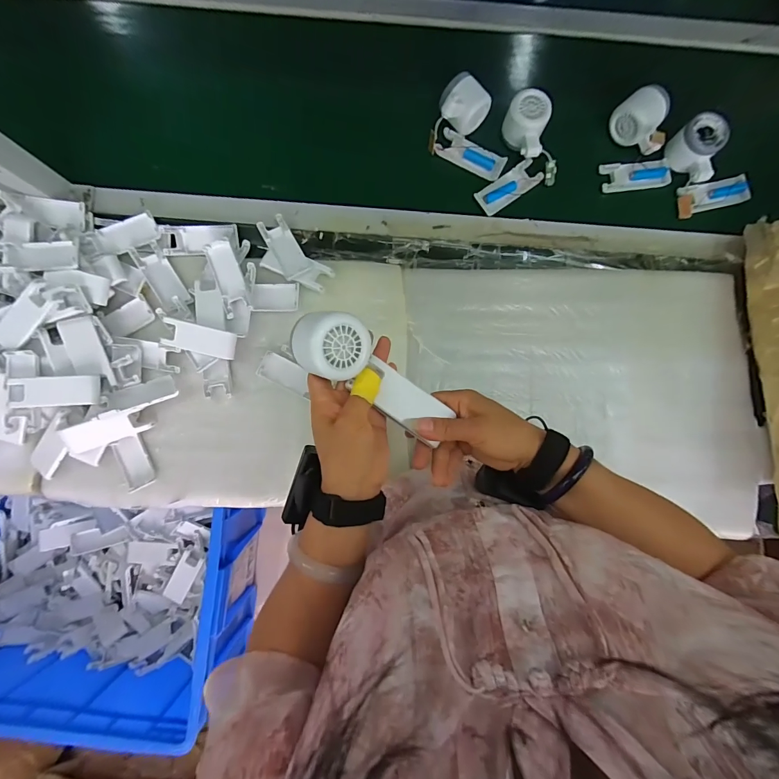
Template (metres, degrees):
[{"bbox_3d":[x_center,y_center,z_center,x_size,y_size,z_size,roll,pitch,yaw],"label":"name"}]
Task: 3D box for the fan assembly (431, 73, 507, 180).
[{"bbox_3d":[0.127,-0.383,0.537,0.116,0.050,0.092,23,87,0],"label":"fan assembly"}]

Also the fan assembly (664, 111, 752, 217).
[{"bbox_3d":[0.479,-0.332,0.545,0.104,0.045,0.128,-11,88,-2],"label":"fan assembly"}]

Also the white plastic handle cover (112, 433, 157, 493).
[{"bbox_3d":[-0.353,0.101,0.516,0.037,0.009,0.072,-22,88,-2],"label":"white plastic handle cover"}]

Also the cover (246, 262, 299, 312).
[{"bbox_3d":[-0.164,-0.142,0.526,0.069,0.017,0.063,2,87,-1],"label":"cover"}]

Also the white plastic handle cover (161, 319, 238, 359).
[{"bbox_3d":[-0.260,-0.069,0.513,0.094,0.019,0.037,13,87,-1],"label":"white plastic handle cover"}]

